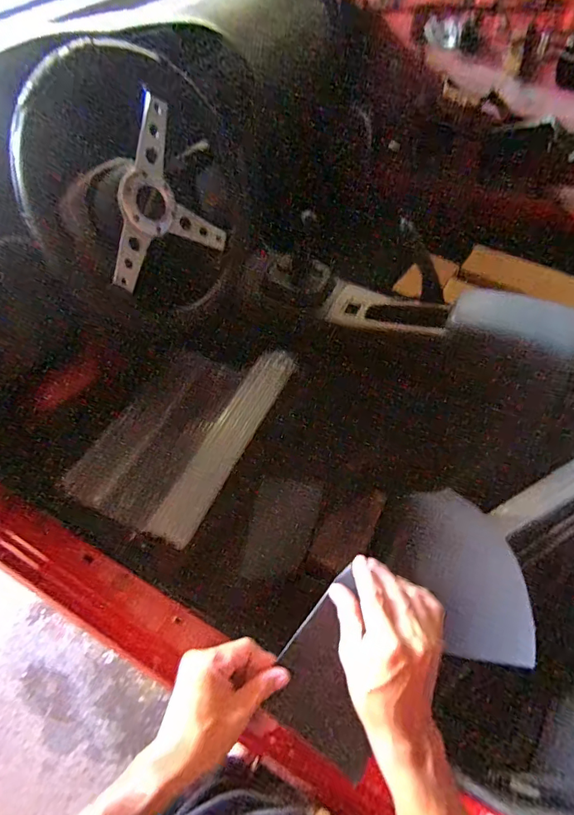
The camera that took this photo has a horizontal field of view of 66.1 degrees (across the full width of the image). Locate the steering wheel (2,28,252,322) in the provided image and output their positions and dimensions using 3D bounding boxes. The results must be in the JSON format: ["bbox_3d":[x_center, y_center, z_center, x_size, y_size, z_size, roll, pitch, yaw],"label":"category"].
[{"bbox_3d":[-0.196,-0.310,0.600,0.040,0.323,0.310,13,86,34],"label":"steering wheel"}]

